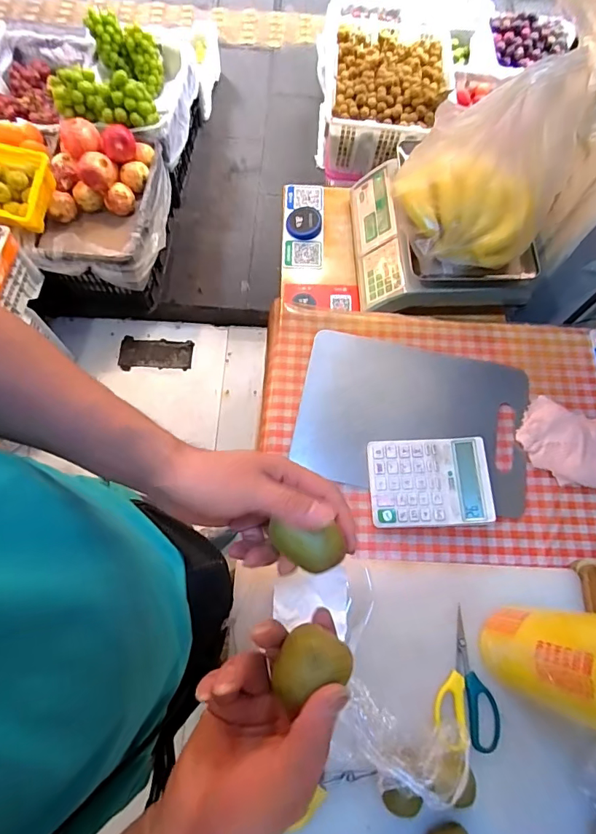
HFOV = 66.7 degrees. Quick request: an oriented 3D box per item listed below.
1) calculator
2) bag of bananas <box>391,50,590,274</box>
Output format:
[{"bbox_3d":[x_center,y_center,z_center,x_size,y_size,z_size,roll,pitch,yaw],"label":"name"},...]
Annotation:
[{"bbox_3d":[0.184,0.090,0.636,0.160,0.025,0.123,-1,70,-3],"label":"calculator"},{"bbox_3d":[0.294,-0.388,0.722,0.232,0.285,0.139,-2,70,-3],"label":"bag of bananas"}]

